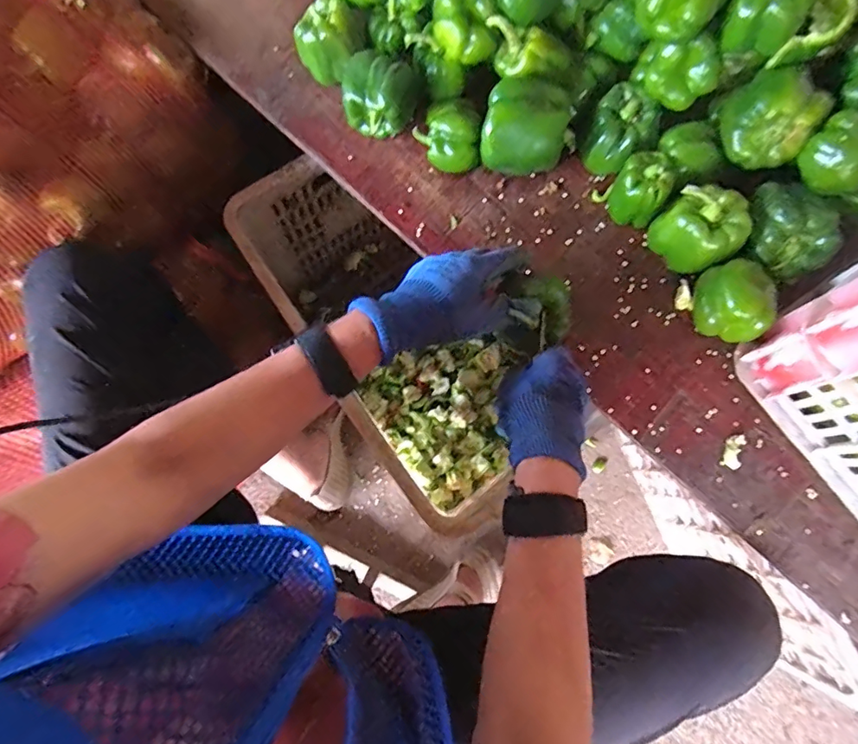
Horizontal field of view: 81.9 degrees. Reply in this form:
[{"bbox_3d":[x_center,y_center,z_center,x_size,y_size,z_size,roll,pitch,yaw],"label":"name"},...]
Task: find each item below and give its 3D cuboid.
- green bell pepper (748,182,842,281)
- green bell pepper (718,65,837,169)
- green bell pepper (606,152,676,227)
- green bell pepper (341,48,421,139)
[{"bbox_3d":[0.350,-0.140,0.487,0.063,0.052,0.096,-33,79,-9],"label":"green bell pepper"},{"bbox_3d":[0.331,-0.248,0.481,0.081,0.061,0.069,33,77,7],"label":"green bell pepper"},{"bbox_3d":[0.225,-0.194,0.525,0.054,0.069,0.055,0,76,-1],"label":"green bell pepper"},{"bbox_3d":[-0.057,-0.312,0.568,0.083,0.076,0.072,11,76,1],"label":"green bell pepper"}]

